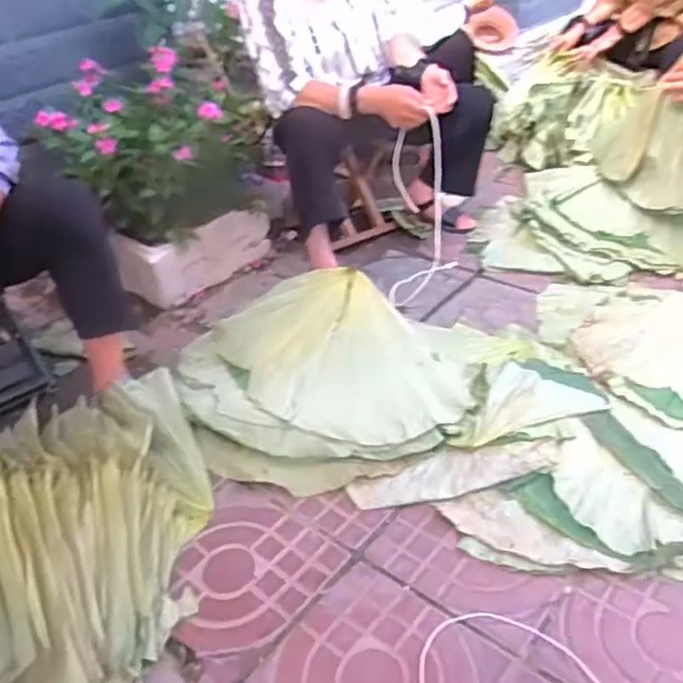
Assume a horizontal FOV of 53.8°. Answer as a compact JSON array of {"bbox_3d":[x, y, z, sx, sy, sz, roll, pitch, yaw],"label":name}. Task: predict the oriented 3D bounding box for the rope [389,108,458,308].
[{"bbox_3d":[0.211,-0.327,1.695,0.170,0.486,0.234,-1,35,8],"label":"rope"}]

